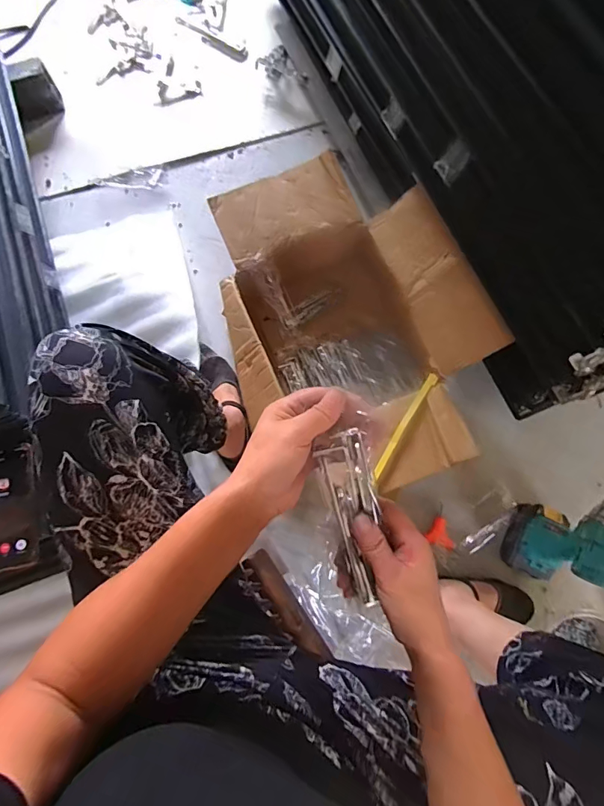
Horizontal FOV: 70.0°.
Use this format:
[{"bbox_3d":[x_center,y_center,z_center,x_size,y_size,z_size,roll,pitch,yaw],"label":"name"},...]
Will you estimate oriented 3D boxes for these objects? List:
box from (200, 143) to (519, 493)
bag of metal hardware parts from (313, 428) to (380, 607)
[{"bbox_3d":[0.082,-0.150,0.838,0.410,0.226,0.623,-22,76,-4],"label":"box"},{"bbox_3d":[0.051,0.103,0.384,0.039,0.015,0.158,-14,97,8],"label":"bag of metal hardware parts"}]

